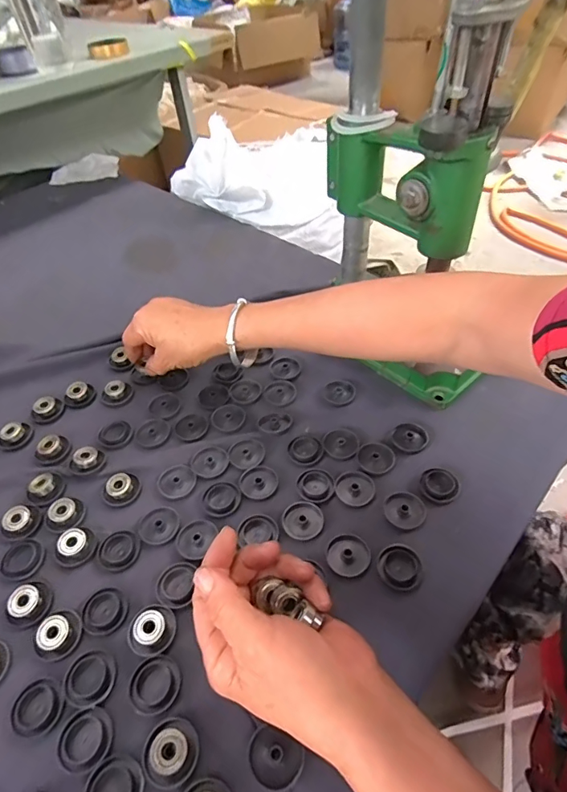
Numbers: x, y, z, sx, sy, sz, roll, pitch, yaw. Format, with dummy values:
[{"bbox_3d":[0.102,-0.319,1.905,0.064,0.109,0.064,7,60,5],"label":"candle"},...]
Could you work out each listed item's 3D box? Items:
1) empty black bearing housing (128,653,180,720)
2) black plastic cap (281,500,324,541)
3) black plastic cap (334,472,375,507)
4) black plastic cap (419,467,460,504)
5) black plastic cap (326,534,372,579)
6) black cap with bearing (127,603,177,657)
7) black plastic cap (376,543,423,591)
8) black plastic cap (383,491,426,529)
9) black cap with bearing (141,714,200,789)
[{"bbox_3d":[-0.086,0.190,0.299,0.031,0.007,0.033,-2,47,2],"label":"empty black bearing housing"},{"bbox_3d":[0.016,0.102,0.374,0.034,0.004,0.034,-2,47,2],"label":"black plastic cap"},{"bbox_3d":[0.062,0.079,0.393,0.033,0.004,0.033,-2,47,2],"label":"black plastic cap"},{"bbox_3d":[0.134,0.075,0.388,0.031,0.004,0.034,-2,47,2],"label":"black plastic cap"},{"bbox_3d":[0.051,0.124,0.353,0.033,0.007,0.030,-2,47,2],"label":"black plastic cap"},{"bbox_3d":[-0.094,0.165,0.321,0.033,0.012,0.033,-2,47,2],"label":"black cap with bearing"},{"bbox_3d":[0.089,0.130,0.345,0.033,0.006,0.033,-2,47,2],"label":"black plastic cap"},{"bbox_3d":[0.101,0.094,0.376,0.033,0.005,0.032,-2,47,2],"label":"black plastic cap"},{"bbox_3d":[-0.069,0.213,0.272,0.032,0.012,0.033,-2,47,2],"label":"black cap with bearing"}]

